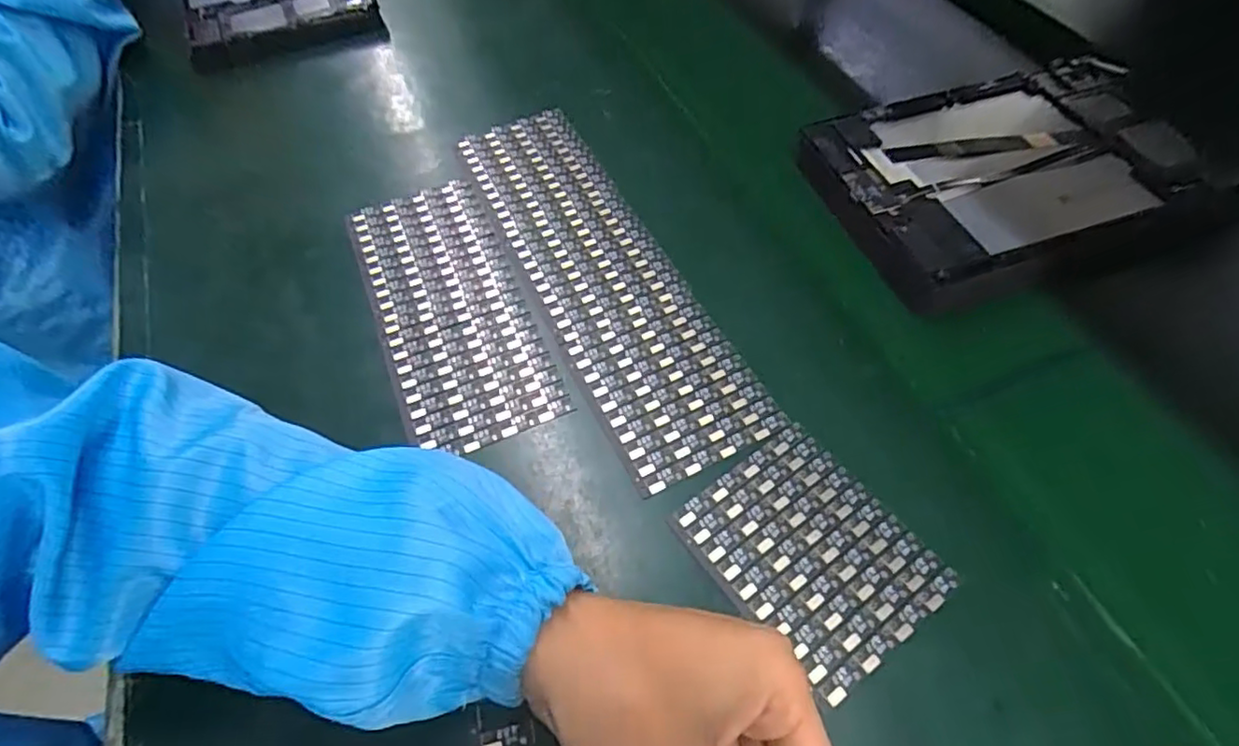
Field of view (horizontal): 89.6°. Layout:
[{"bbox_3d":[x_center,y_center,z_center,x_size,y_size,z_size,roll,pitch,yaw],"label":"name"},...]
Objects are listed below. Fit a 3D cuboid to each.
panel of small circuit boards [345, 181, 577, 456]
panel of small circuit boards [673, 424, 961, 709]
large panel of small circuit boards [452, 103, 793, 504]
[{"bbox_3d":[-0.099,-0.040,0.360,0.080,0.005,0.188,-20,58,-13],"label":"panel of small circuit boards"},{"bbox_3d":[0.086,0.078,0.279,0.080,0.004,0.097,-31,61,-19],"label":"panel of small circuit boards"},{"bbox_3d":[-0.015,-0.066,0.372,0.079,0.005,0.285,-24,58,-11],"label":"large panel of small circuit boards"}]

